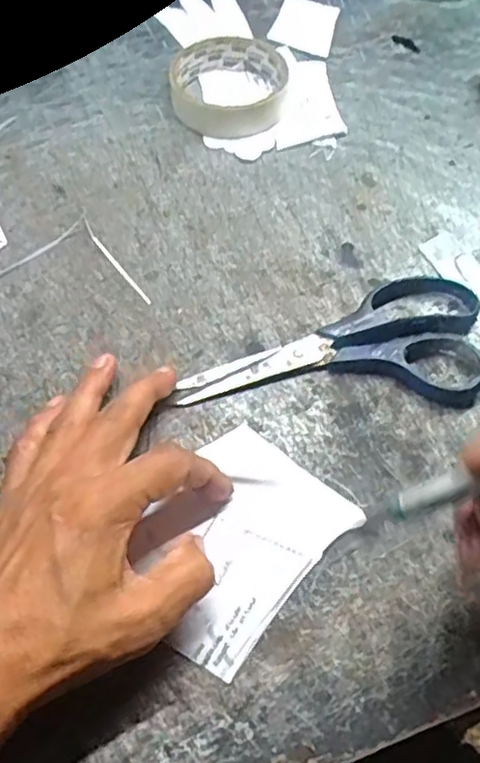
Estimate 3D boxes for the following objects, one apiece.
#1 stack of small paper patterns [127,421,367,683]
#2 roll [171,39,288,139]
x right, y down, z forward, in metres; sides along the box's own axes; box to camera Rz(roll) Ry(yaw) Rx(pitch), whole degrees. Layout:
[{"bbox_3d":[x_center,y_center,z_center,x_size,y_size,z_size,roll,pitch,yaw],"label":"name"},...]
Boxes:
[{"bbox_3d":[-0.003,0.073,0.301,0.076,0.005,0.099,38,64,21],"label":"stack of small paper patterns"},{"bbox_3d":[-0.008,-0.209,0.458,0.081,0.024,0.083,2,59,-3],"label":"roll"}]

